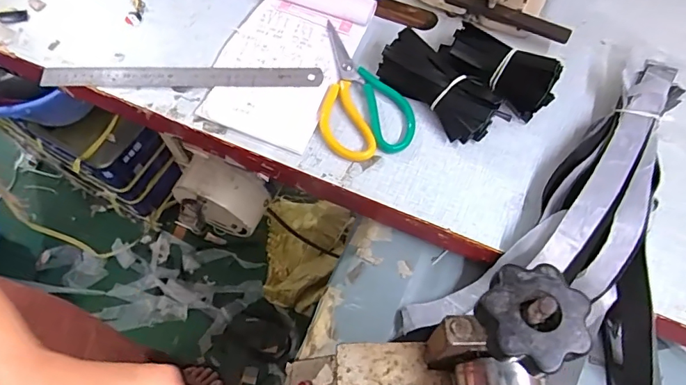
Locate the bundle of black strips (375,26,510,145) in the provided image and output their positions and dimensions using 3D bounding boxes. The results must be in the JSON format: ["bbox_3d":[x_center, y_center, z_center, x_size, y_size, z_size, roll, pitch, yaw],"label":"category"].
[{"bbox_3d":[0.110,-0.121,0.522,0.074,0.043,0.141,-41,71,-19],"label":"bundle of black strips"}]

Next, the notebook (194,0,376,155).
[{"bbox_3d":[-0.067,-0.167,0.561,0.141,0.017,0.236,21,65,8],"label":"notebook"}]

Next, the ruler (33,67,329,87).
[{"bbox_3d":[-0.188,-0.136,0.546,0.322,0.005,0.022,1,74,0],"label":"ruler"}]

